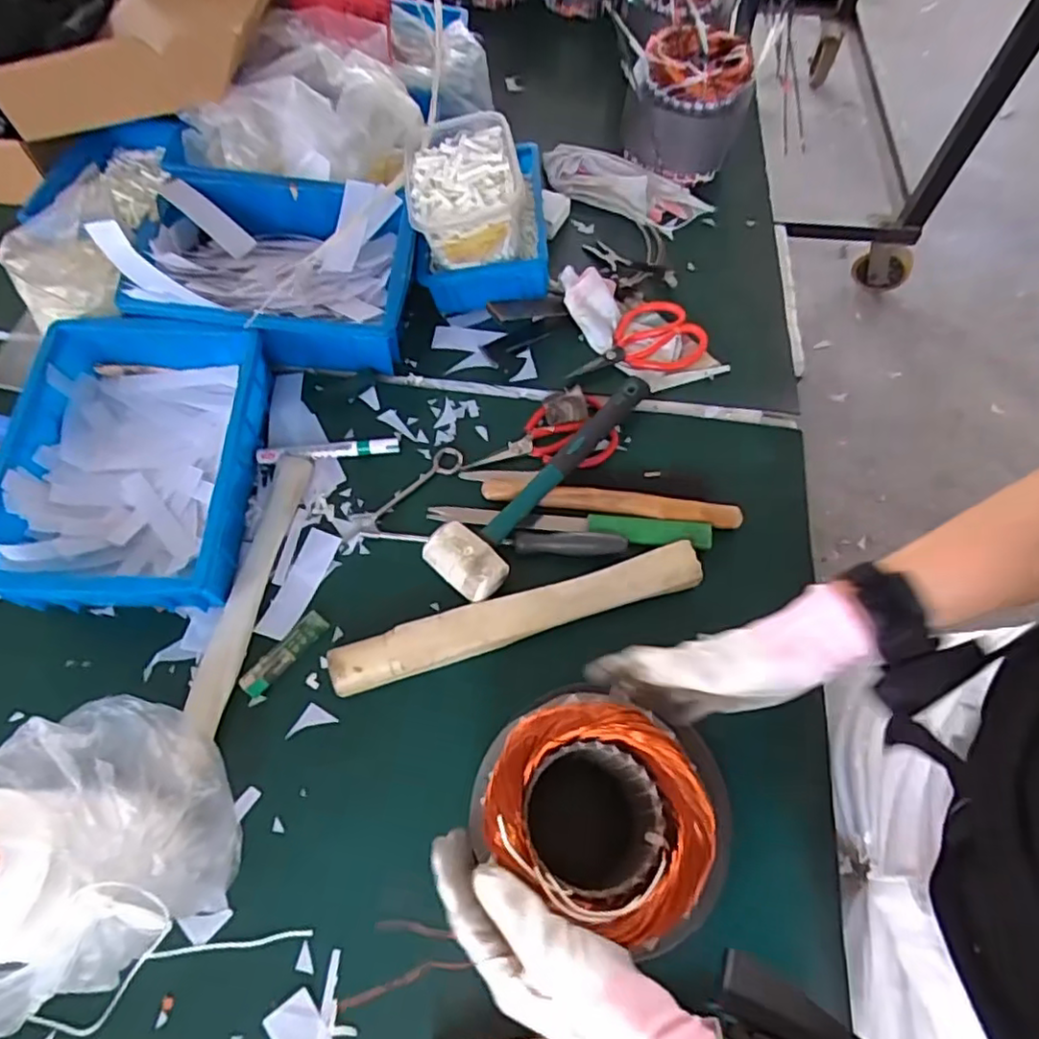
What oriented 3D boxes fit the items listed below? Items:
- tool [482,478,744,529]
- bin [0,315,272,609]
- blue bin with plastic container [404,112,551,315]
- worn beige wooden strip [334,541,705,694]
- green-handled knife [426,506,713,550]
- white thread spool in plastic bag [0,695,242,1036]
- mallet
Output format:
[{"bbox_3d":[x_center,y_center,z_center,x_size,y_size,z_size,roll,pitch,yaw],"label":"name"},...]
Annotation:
[{"bbox_3d":[0.090,-0.018,0.622,0.249,0.016,0.023,5,64,3],"label":"tool"},{"bbox_3d":[-0.354,-0.048,0.596,0.201,0.090,0.274,1,64,1],"label":"bin"},{"bbox_3d":[-0.044,-0.338,0.712,0.142,0.138,0.177,-3,64,-1],"label":"blue bin with plastic container"},{"bbox_3d":[0.002,0.085,0.567,0.332,0.025,0.043,-16,65,-8],"label":"worn beige wooden strip"},{"bbox_3d":[0.048,0.004,0.621,0.269,0.017,0.026,7,64,4],"label":"green-handled knife"},{"bbox_3d":[-0.287,0.214,0.417,0.158,0.176,0.151,0,64,0],"label":"white thread spool in plastic bag"},{"bbox_3d":[0.021,-0.043,0.622,0.081,0.044,0.279,34,68,16],"label":"mallet"}]

